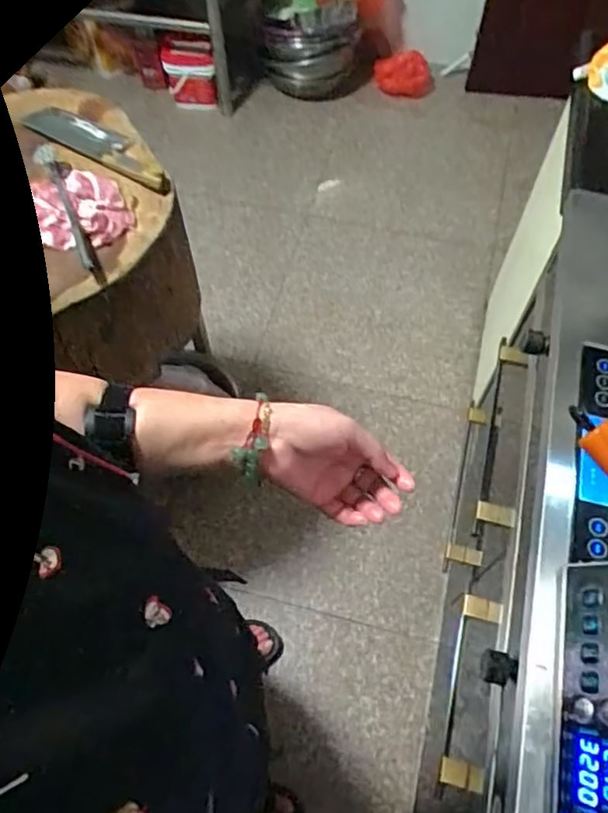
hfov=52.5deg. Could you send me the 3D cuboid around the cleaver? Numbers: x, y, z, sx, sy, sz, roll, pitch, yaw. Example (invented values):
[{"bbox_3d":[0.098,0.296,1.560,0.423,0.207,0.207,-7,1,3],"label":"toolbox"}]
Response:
[{"bbox_3d":[-0.321,-0.420,0.978,0.289,0.031,0.082,31,66,16],"label":"cleaver"}]

